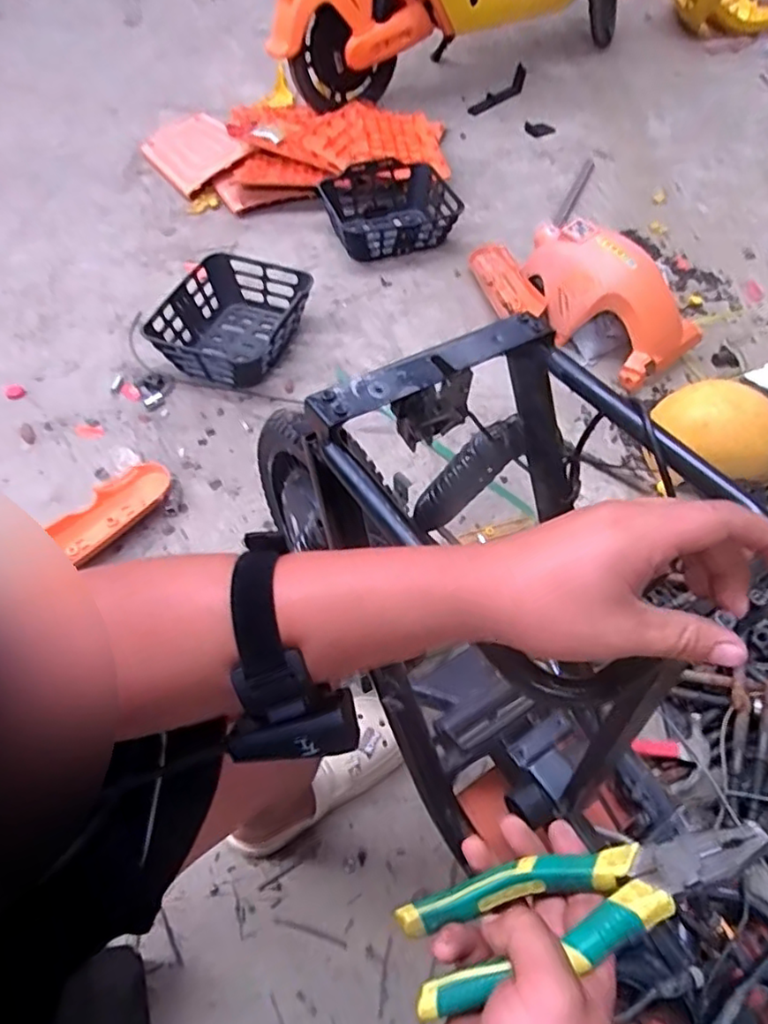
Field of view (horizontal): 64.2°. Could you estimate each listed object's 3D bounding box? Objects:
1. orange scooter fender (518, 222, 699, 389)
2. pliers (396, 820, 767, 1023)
[{"bbox_3d":[0.455,-0.469,1.290,0.197,0.163,0.406,-34,63,-21],"label":"orange scooter fender"},{"bbox_3d":[0.109,0.211,0.327,0.196,0.020,0.052,-17,29,-2],"label":"pliers"}]

